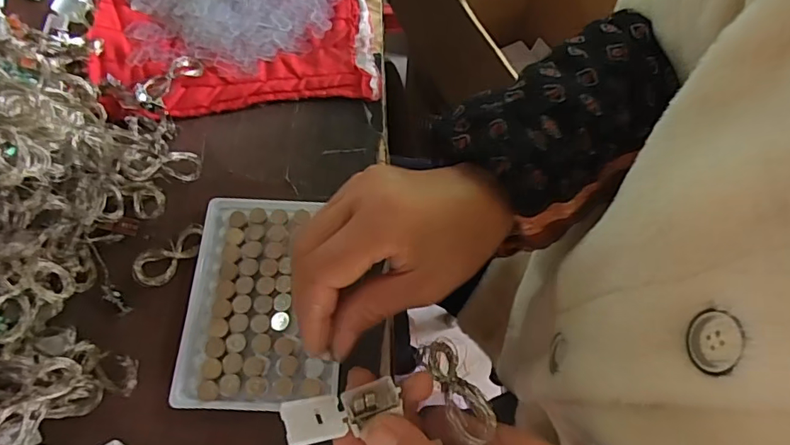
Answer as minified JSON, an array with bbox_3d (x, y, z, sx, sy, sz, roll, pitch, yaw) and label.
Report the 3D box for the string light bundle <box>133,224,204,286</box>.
[{"bbox_3d":[-0.143,0.022,0.316,0.048,0.007,0.024,-36,74,-15],"label":"string light bundle"}]

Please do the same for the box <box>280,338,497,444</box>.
[{"bbox_3d":[-0.004,0.084,0.234,0.095,0.024,0.050,-1,65,-20],"label":"box"}]

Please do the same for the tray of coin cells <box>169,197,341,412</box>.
[{"bbox_3d":[-0.081,0.046,0.304,0.091,0.015,0.127,1,68,-2],"label":"tray of coin cells"}]

